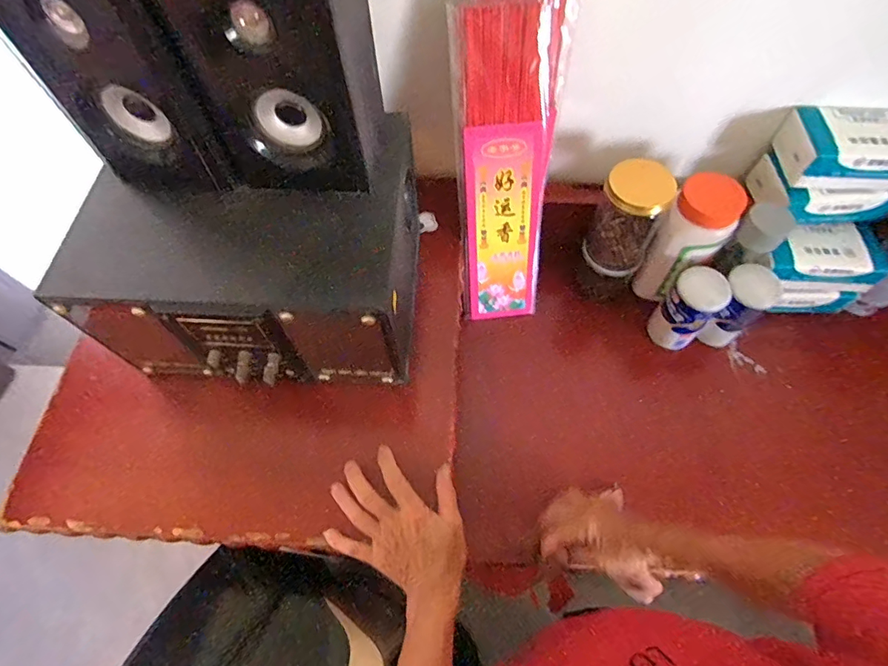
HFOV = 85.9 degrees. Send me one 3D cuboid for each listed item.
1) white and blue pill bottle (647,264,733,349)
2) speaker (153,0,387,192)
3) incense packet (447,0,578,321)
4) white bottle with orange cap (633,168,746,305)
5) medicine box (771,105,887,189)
[{"bbox_3d":[0.336,-0.030,0.664,0.065,0.131,0.067,37,69,18],"label":"white and blue pill bottle"},{"bbox_3d":[-0.127,-0.241,0.391,0.122,0.205,0.130,7,63,5],"label":"speaker"},{"bbox_3d":[0.080,-0.194,0.603,0.122,0.420,0.032,-6,39,-2],"label":"incense packet"},{"bbox_3d":[0.328,-0.118,0.654,0.080,0.180,0.092,35,68,18],"label":"white bottle with orange cap"},{"bbox_3d":[0.518,-0.233,0.596,0.162,0.057,0.089,4,63,3],"label":"medicine box"}]

